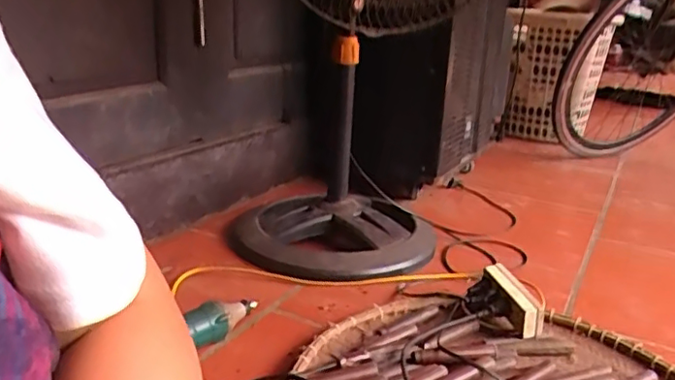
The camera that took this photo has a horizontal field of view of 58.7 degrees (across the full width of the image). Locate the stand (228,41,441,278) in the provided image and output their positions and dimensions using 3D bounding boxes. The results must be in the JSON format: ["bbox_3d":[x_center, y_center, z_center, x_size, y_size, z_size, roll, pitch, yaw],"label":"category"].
[{"bbox_3d":[0.020,-0.071,1.126,0.355,0.355,0.359,6,19,8],"label":"stand"}]

